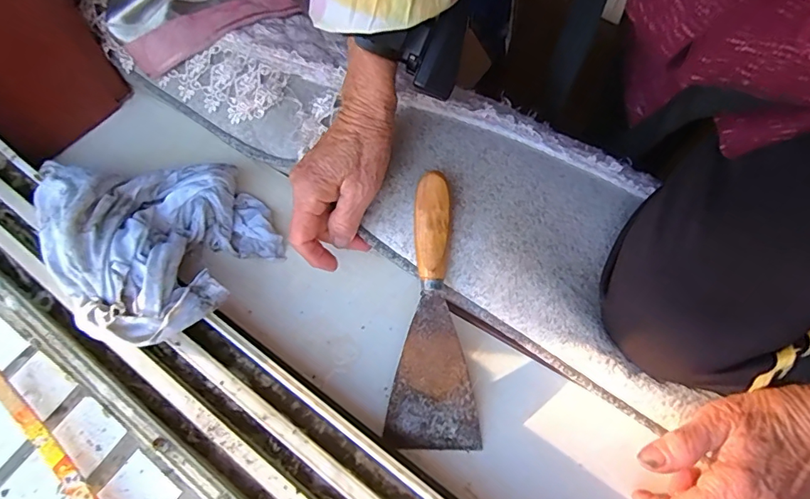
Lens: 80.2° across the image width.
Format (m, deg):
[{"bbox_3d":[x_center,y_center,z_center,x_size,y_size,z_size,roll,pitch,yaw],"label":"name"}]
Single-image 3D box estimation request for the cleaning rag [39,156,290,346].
[{"bbox_3d":[-0.194,-0.010,0.392,0.155,0.072,0.183,-34,67,-14],"label":"cleaning rag"}]

